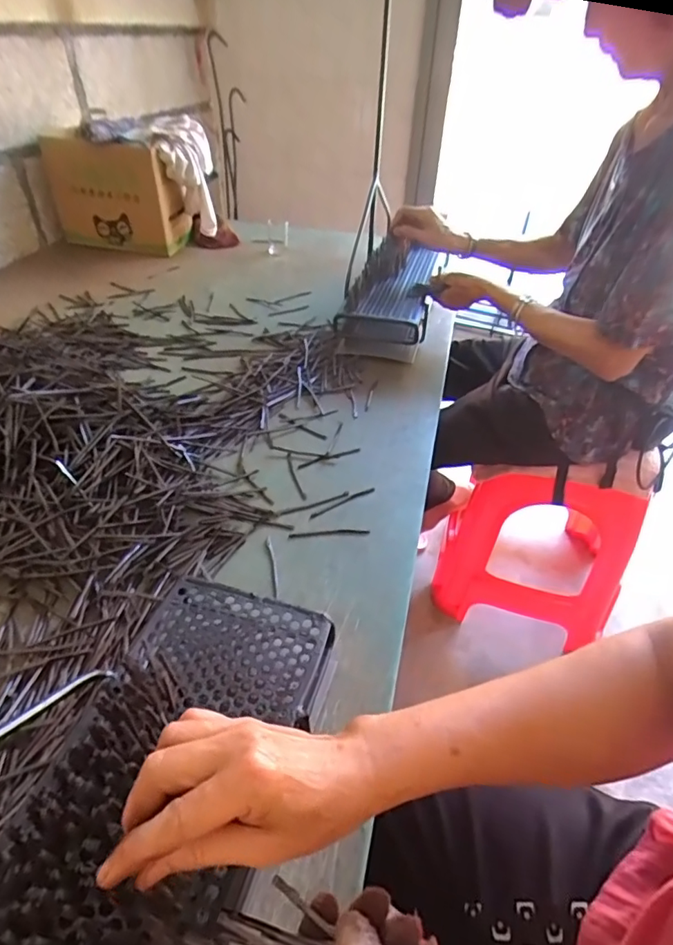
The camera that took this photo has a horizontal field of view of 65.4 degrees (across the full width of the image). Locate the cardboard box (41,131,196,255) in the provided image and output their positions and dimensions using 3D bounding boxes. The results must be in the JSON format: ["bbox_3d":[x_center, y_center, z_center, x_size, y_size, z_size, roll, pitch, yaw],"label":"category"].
[{"bbox_3d":[-0.537,-0.674,1.290,0.307,0.238,0.122,9,41,8],"label":"cardboard box"}]

